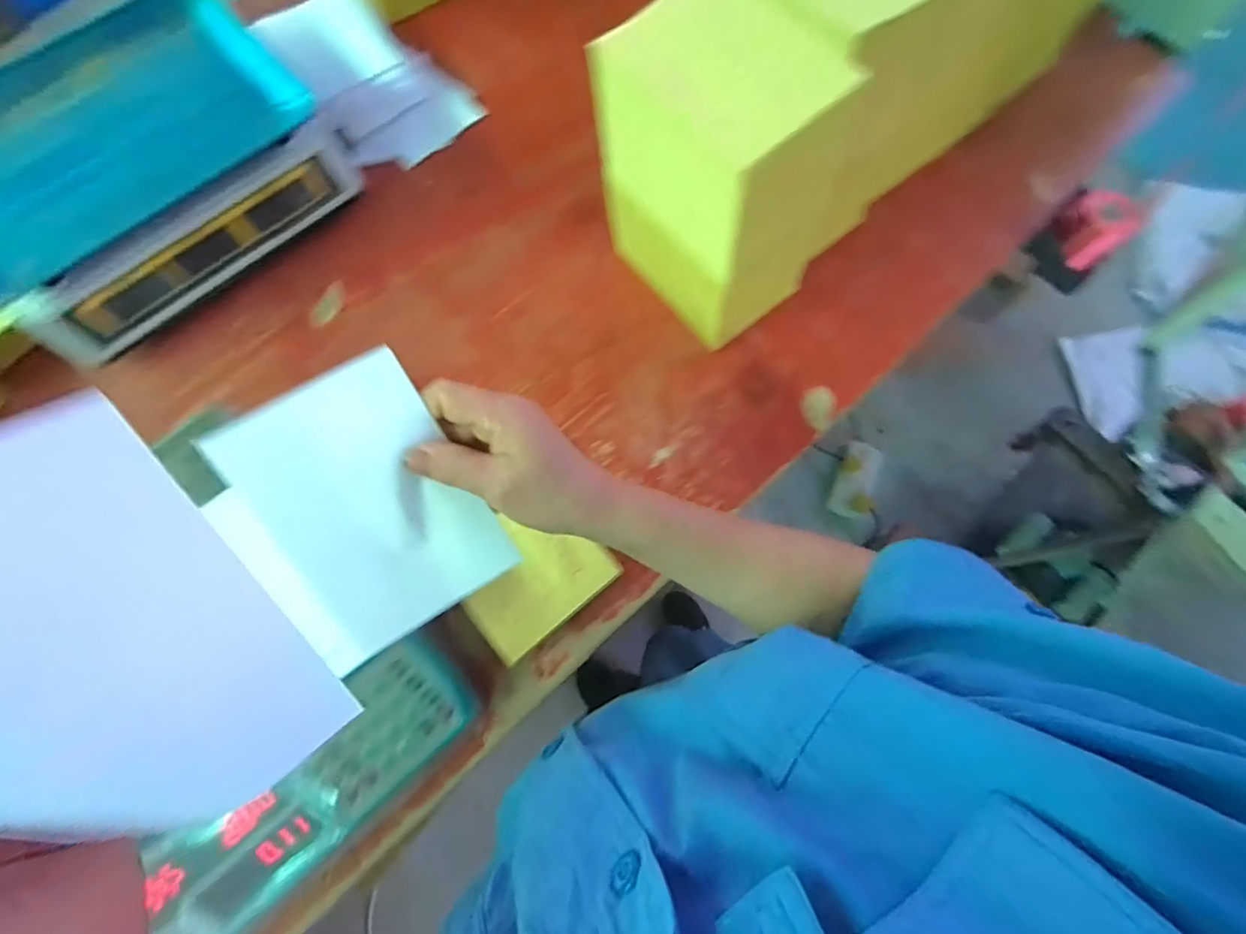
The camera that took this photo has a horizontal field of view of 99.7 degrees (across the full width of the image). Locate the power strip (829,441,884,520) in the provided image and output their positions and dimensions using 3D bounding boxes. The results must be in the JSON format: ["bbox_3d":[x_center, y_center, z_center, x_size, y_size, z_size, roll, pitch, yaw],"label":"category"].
[{"bbox_3d":[0.633,0.029,1.418,0.108,0.042,0.210,19,76,4],"label":"power strip"}]

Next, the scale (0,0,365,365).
[{"bbox_3d":[-0.487,-0.309,0.525,0.329,0.088,0.268,-42,80,-11],"label":"scale"}]

